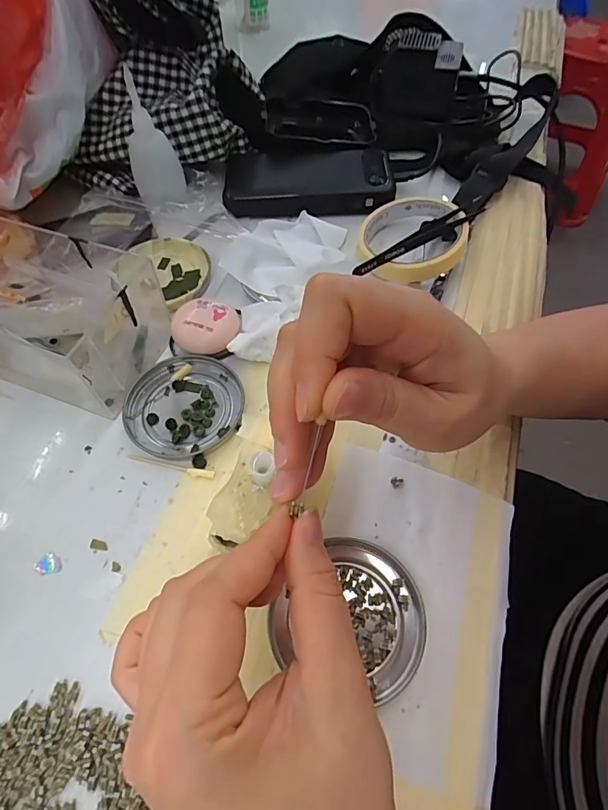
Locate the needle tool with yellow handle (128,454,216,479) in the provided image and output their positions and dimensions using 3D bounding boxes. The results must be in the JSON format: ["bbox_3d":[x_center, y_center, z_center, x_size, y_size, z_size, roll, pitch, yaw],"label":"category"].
[{"bbox_3d":[-0.085,0.039,0.283,0.059,0.004,0.006,11,60,7],"label":"needle tool with yellow handle"}]

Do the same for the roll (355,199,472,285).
[{"bbox_3d":[0.090,-0.143,0.371,0.084,0.024,0.088,0,59,1],"label":"roll"}]

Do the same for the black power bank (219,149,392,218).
[{"bbox_3d":[0.004,-0.212,0.418,0.152,0.019,0.075,-2,59,0],"label":"black power bank"}]

